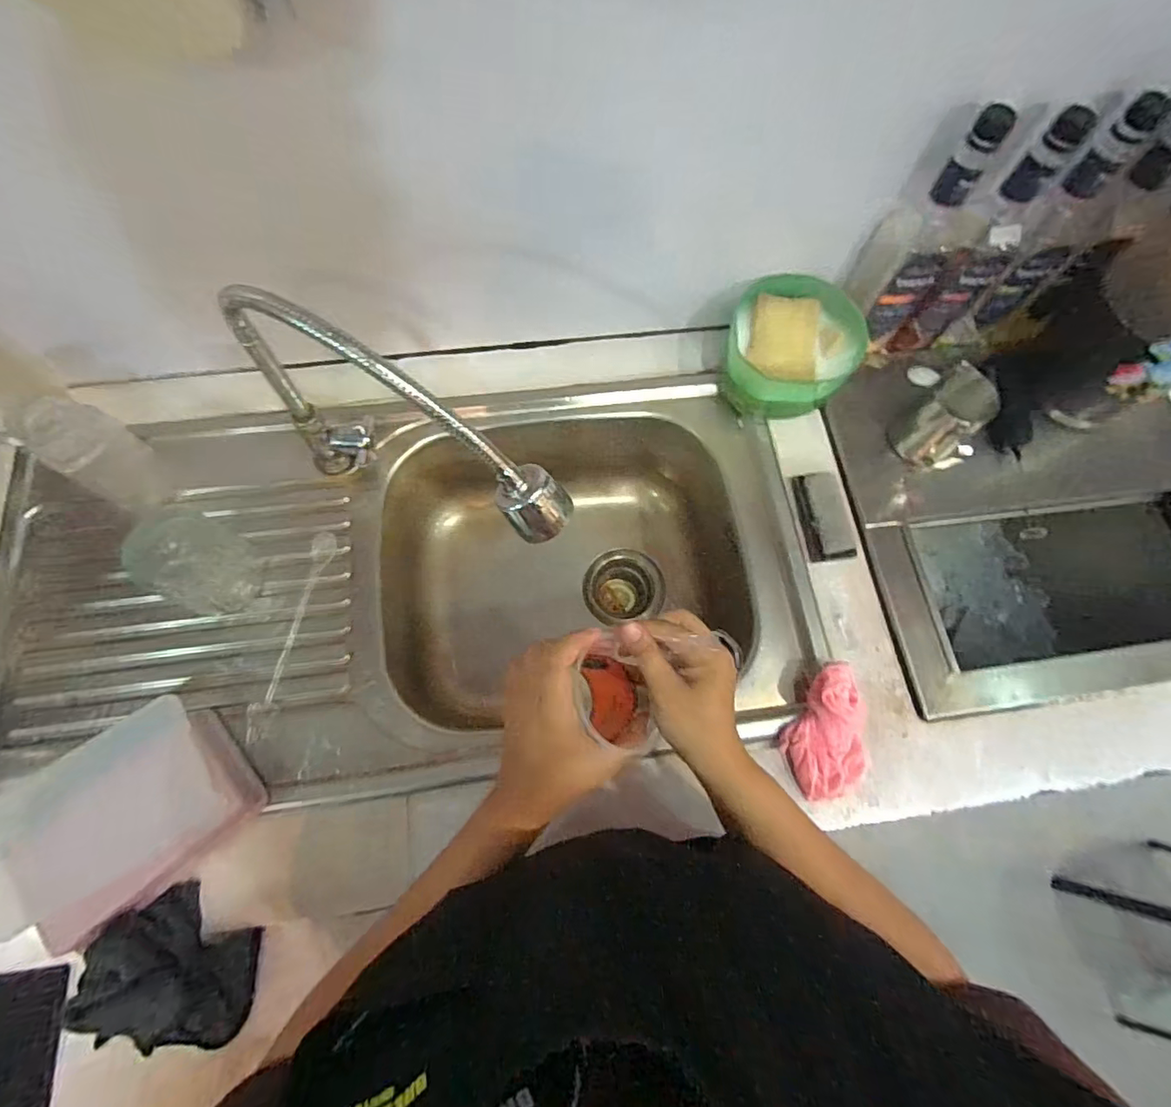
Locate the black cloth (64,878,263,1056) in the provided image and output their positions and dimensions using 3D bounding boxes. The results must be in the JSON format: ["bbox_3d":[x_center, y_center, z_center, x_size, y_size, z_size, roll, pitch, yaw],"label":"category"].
[{"bbox_3d":[-0.347,0.346,0.471,0.126,0.030,0.116,-2,70,-3],"label":"black cloth"}]

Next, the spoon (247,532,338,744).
[{"bbox_3d":[-0.301,0.078,0.577,0.025,0.010,0.216,12,70,2],"label":"spoon"}]

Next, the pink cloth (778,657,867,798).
[{"bbox_3d":[0.242,0.176,0.544,0.081,0.044,0.120,27,71,7],"label":"pink cloth"}]

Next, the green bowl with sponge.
[{"bbox_3d":[0.238,-0.247,0.672,0.156,0.067,0.157,1,70,-2],"label":"green bowl with sponge"}]

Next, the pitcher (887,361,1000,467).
[{"bbox_3d":[0.398,-0.147,0.631,0.065,0.101,0.067,43,74,12],"label":"pitcher"}]

